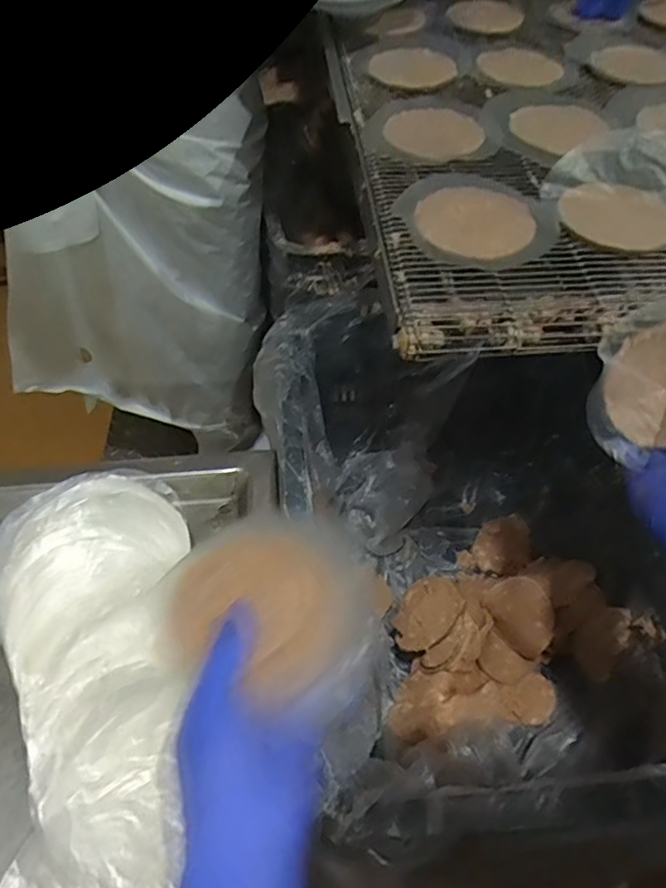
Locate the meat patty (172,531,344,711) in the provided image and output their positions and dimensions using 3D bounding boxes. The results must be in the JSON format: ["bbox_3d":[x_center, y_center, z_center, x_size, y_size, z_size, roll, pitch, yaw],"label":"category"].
[{"bbox_3d":[-0.041,0.092,0.329,0.095,0.017,0.084,25,52,17],"label":"meat patty"}]

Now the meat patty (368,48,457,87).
[{"bbox_3d":[0.082,-0.383,0.587,0.086,0.014,0.071,7,49,3],"label":"meat patty"}]

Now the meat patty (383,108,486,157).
[{"bbox_3d":[0.088,-0.275,0.508,0.075,0.013,0.075,2,49,-2],"label":"meat patty"}]

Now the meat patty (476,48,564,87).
[{"bbox_3d":[0.188,-0.384,0.588,0.071,0.014,0.070,2,49,-2],"label":"meat patty"}]

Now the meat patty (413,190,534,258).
[{"bbox_3d":[0.106,-0.165,0.429,0.084,0.012,0.075,-4,50,-4],"label":"meat patty"}]

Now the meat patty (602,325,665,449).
[{"bbox_3d":[0.223,-0.042,0.387,0.084,0.072,0.013,-35,18,1],"label":"meat patty"}]

